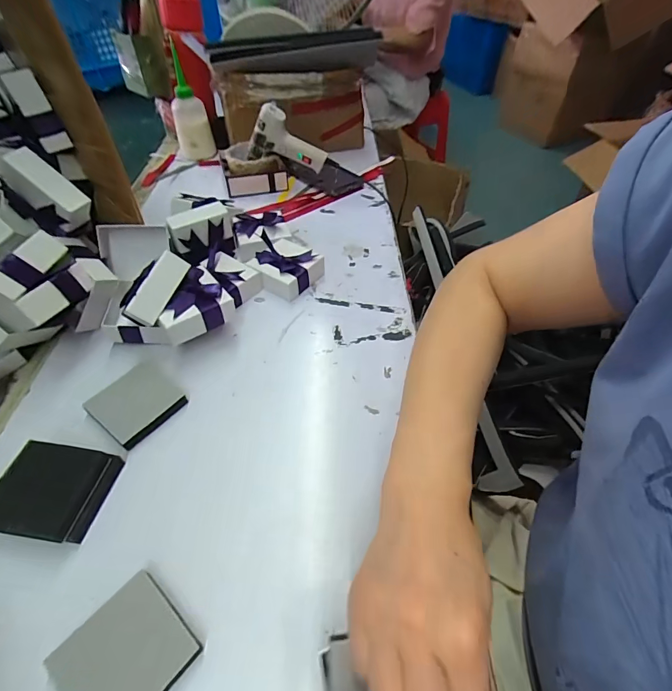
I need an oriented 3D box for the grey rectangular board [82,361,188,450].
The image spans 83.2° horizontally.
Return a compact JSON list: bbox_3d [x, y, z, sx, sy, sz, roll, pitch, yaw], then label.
[{"bbox_3d":[-0.186,0.052,0.353,0.070,0.007,0.066,33,56,24],"label":"grey rectangular board"}]

